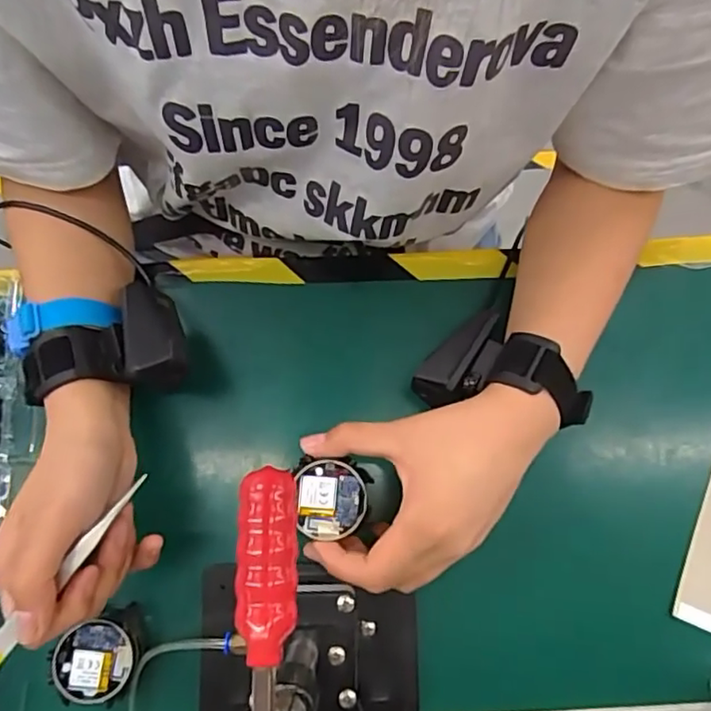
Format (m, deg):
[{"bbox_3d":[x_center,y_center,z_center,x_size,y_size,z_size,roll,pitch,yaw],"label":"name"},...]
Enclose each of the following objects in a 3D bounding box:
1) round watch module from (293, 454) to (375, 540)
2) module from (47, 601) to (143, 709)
[{"bbox_3d":[-0.014,0.081,0.348,0.041,0.006,0.043,3,77,0],"label":"round watch module"},{"bbox_3d":[-0.152,0.174,0.359,0.048,0.008,0.055,5,77,0],"label":"module"}]

